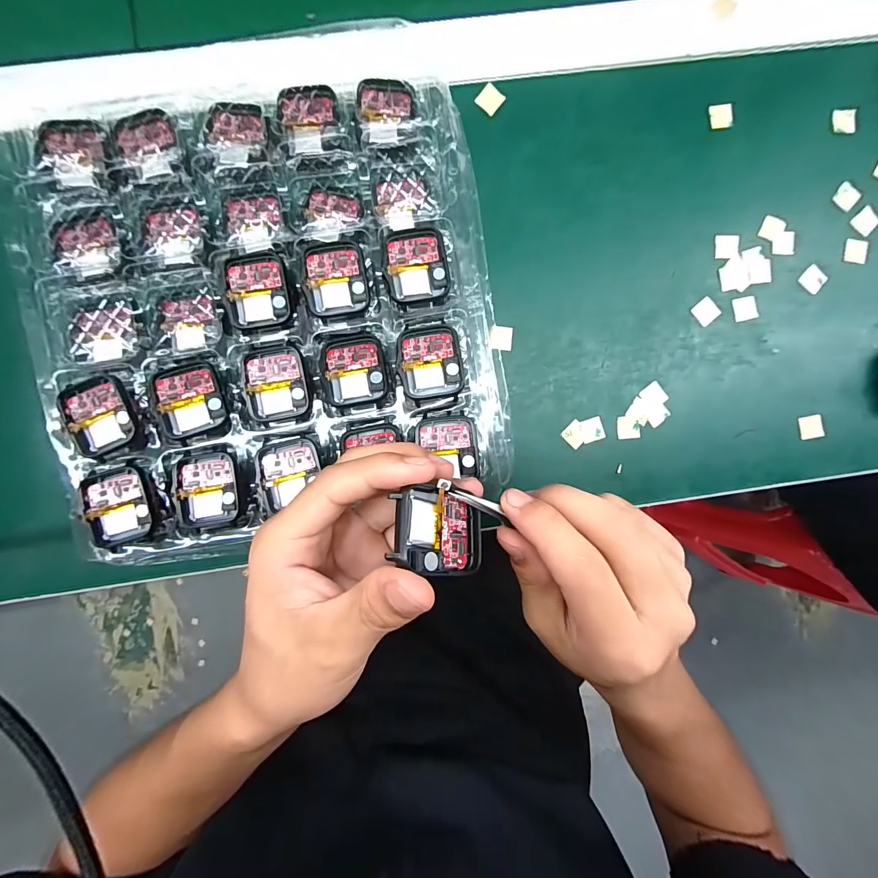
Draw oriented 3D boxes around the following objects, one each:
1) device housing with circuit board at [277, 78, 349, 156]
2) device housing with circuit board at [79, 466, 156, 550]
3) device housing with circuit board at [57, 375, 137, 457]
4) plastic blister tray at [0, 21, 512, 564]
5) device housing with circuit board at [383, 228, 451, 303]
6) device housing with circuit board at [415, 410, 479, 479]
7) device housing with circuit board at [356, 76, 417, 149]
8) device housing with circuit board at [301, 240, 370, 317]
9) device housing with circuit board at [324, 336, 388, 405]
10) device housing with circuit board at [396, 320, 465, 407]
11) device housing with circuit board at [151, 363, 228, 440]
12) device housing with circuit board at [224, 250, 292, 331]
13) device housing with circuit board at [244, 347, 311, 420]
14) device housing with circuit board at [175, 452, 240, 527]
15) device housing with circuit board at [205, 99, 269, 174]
[{"bbox_3d":[-0.079,-0.198,0.238,0.036,0.006,0.045,-15,90,-2],"label":"device housing with circuit board"},{"bbox_3d":[-0.187,0.039,0.226,0.034,0.007,0.043,-12,90,-2],"label":"device housing with circuit board"},{"bbox_3d":[-0.198,-0.014,0.225,0.035,0.006,0.042,-18,90,-2],"label":"device housing with circuit board"},{"bbox_3d":[-0.103,-0.085,0.240,0.264,0.029,0.275,-14,90,-2],"label":"plastic blister tray"},{"bbox_3d":[-0.014,-0.105,0.235,0.037,0.005,0.042,-6,90,-2],"label":"device housing with circuit board"},{"bbox_3d":[0.005,0.004,0.234,0.036,0.007,0.039,-3,90,-2],"label":"device housing with circuit board"},{"bbox_3d":[-0.032,-0.201,0.238,0.035,0.004,0.044,-1,90,-2],"label":"device housing with circuit board"},{"bbox_3d":[-0.063,-0.098,0.234,0.037,0.007,0.042,-7,90,-2],"label":"device housing with circuit board"},{"bbox_3d":[-0.051,-0.043,0.235,0.036,0.007,0.043,-9,90,-2],"label":"device housing with circuit board"},{"bbox_3d":[-0.005,-0.046,0.232,0.038,0.005,0.045,-8,90,-2],"label":"device housing with circuit board"},{"bbox_3d":[-0.149,-0.024,0.229,0.038,0.005,0.043,-15,90,-2],"label":"device housing with circuit board"},{"bbox_3d":[-0.110,-0.091,0.234,0.036,0.007,0.046,-7,90,-2],"label":"device housing with circuit board"},{"bbox_3d":[-0.099,-0.034,0.234,0.036,0.004,0.043,-10,90,-2],"label":"device housing with circuit board"},{"bbox_3d":[-0.140,0.030,0.233,0.037,0.007,0.043,-8,90,-2],"label":"device housing with circuit board"},{"bbox_3d":[-0.124,-0.186,0.237,0.036,0.006,0.044,-2,90,-2],"label":"device housing with circuit board"}]

